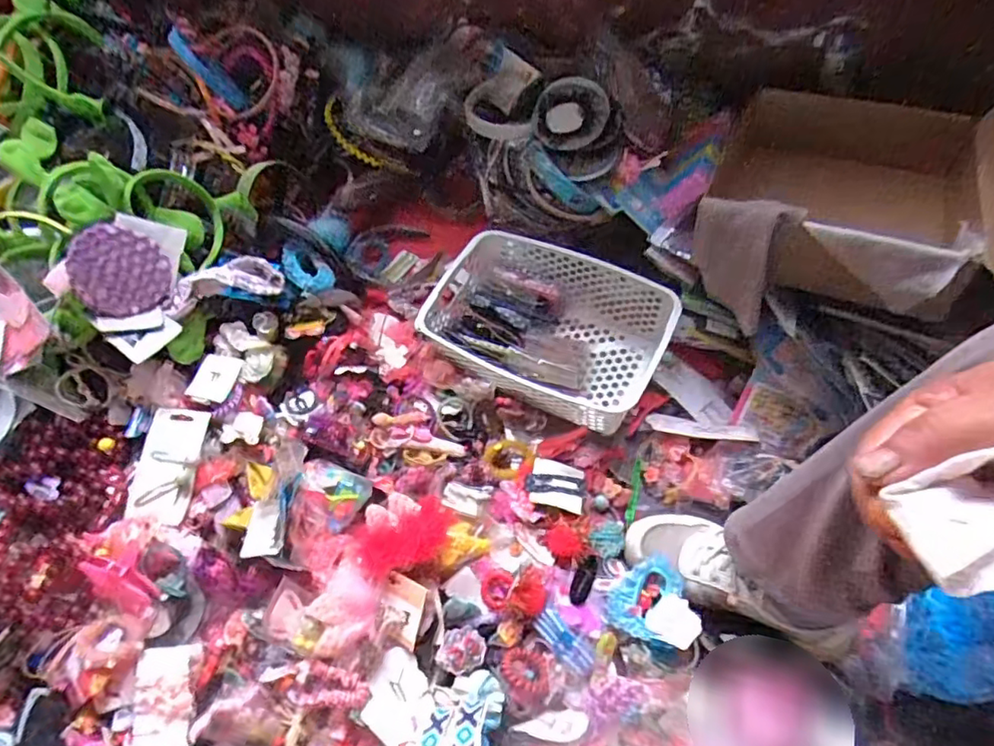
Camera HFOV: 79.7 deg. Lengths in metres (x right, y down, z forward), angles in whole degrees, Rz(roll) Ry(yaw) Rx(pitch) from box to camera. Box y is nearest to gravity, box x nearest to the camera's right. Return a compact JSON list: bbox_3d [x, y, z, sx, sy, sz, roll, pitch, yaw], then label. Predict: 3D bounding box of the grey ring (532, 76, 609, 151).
[{"bbox_3d":[0.094,-0.332,0.778,0.098,0.047,0.098,-1,83,9],"label":"grey ring"}]

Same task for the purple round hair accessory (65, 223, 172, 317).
[{"bbox_3d":[-0.416,-0.113,0.657,0.093,0.096,0.010,-22,24,-37],"label":"purple round hair accessory"}]

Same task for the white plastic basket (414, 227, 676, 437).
[{"bbox_3d":[0.055,-0.062,0.783,0.312,0.088,0.198,22,61,13],"label":"white plastic basket"}]

